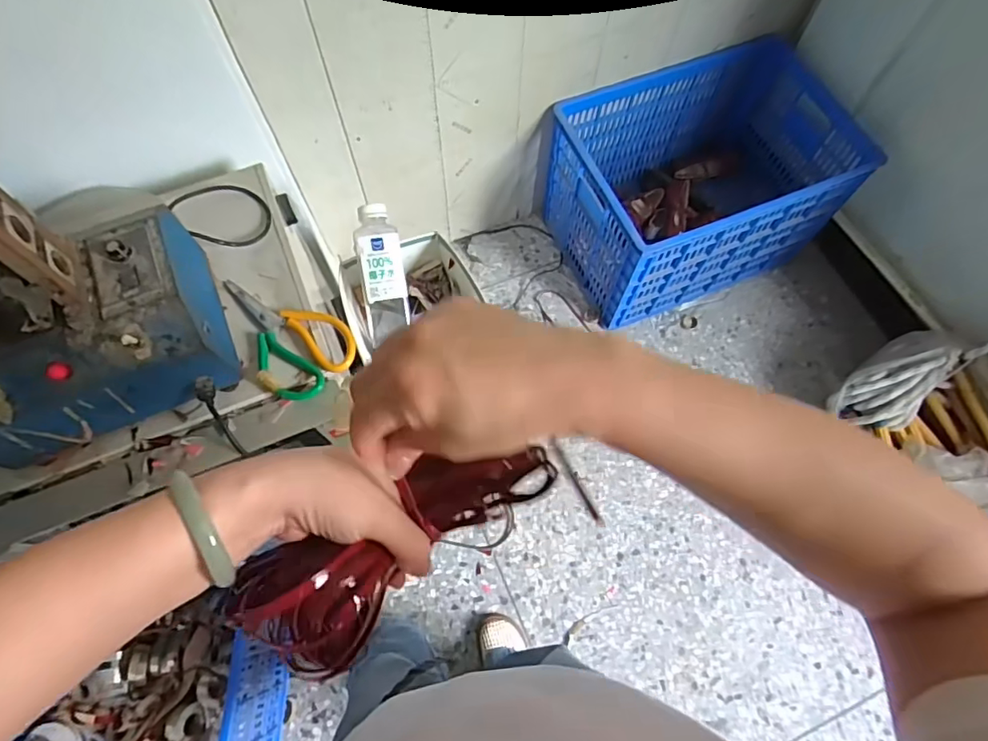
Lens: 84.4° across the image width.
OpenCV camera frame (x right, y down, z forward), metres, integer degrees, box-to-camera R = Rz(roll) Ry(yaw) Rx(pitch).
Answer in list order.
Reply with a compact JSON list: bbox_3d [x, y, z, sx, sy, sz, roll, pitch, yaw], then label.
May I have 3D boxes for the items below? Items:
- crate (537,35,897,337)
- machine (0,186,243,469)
[{"bbox_3d":[0.495,-0.470,1.438,0.635,0.405,0.446,-21,70,-9],"label":"crate"},{"bbox_3d":[-0.434,-0.047,0.483,0.277,0.272,0.159,-22,70,-9],"label":"machine"}]

